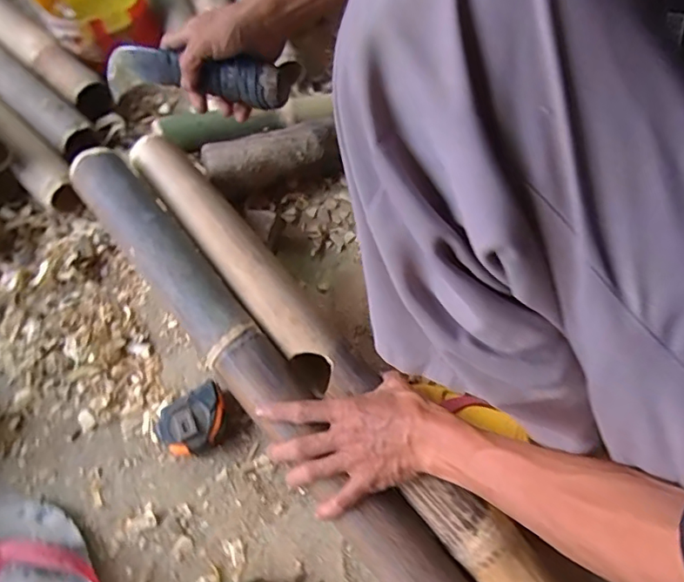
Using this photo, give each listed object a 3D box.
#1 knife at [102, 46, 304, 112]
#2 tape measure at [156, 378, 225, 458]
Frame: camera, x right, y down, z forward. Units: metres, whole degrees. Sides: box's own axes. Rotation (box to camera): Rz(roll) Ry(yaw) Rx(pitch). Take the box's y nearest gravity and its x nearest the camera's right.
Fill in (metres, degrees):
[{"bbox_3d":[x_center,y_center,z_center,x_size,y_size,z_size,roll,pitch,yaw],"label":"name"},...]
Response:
[{"bbox_3d":[-0.146,-0.208,0.519,0.193,0.047,0.038,12,63,15],"label":"knife"},{"bbox_3d":[-0.149,0.134,0.538,0.072,0.035,0.057,-29,67,-15],"label":"tape measure"}]

